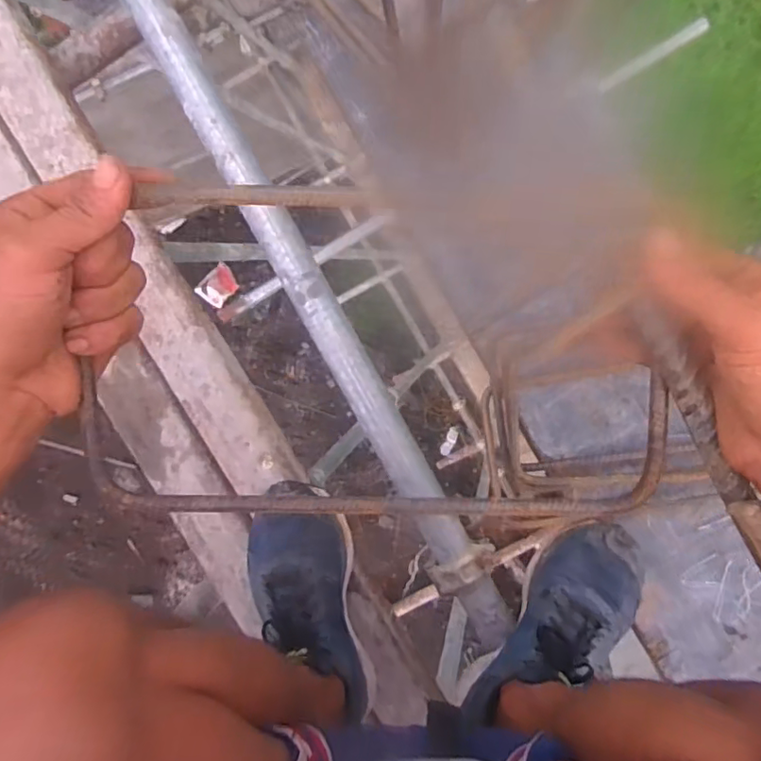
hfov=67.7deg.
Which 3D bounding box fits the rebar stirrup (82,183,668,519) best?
[{"bbox_3d":[0.001,-0.009,0.298,0.310,0.017,0.171,2,105,-1],"label":"rebar stirrup"}]

